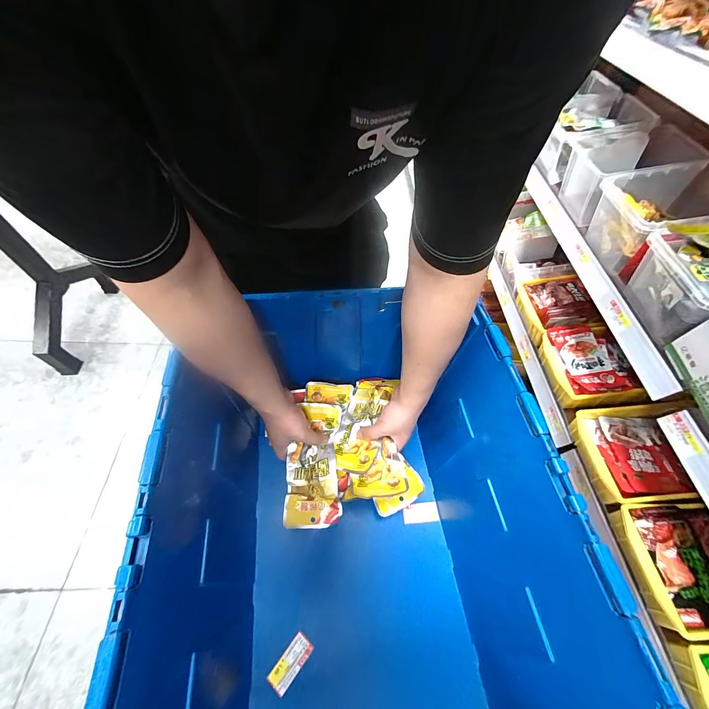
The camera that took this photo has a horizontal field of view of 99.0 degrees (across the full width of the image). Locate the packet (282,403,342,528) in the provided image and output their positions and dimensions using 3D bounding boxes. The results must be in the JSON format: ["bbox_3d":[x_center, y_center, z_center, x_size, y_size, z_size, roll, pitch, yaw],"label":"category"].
[{"bbox_3d":[-0.065,0.180,0.506,0.091,0.024,0.189,5,71,0],"label":"packet"}]

